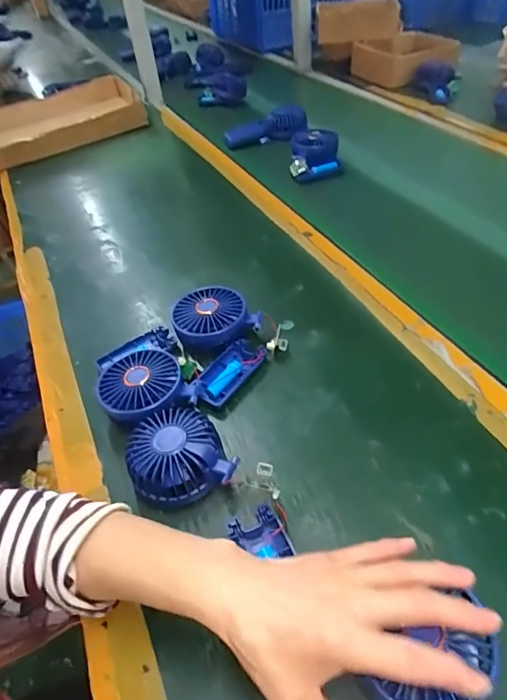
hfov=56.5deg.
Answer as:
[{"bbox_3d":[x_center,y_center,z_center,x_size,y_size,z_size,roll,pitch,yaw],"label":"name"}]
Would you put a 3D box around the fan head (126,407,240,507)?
[{"bbox_3d":[-0.069,0.096,0.431,0.088,0.047,0.083,-15,44,-7],"label":"fan head"}]

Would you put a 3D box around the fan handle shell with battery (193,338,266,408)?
[{"bbox_3d":[-0.027,0.027,0.513,0.042,0.025,0.088,24,52,29],"label":"fan handle shell with battery"}]

